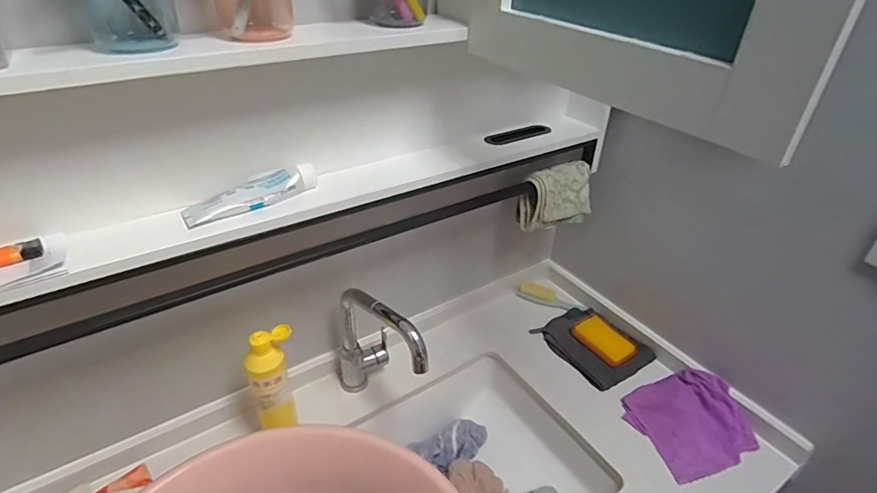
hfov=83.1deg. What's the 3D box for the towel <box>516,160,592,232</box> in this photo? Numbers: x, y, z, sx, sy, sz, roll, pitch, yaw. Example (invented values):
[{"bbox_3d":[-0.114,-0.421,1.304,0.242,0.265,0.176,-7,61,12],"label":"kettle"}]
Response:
[{"bbox_3d":[0.214,-0.089,0.894,0.132,0.101,0.055,-9,36,-16],"label":"towel"}]

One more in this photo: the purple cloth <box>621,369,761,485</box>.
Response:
[{"bbox_3d":[0.420,0.286,0.827,0.164,0.054,0.161,-11,37,-19],"label":"purple cloth"}]

